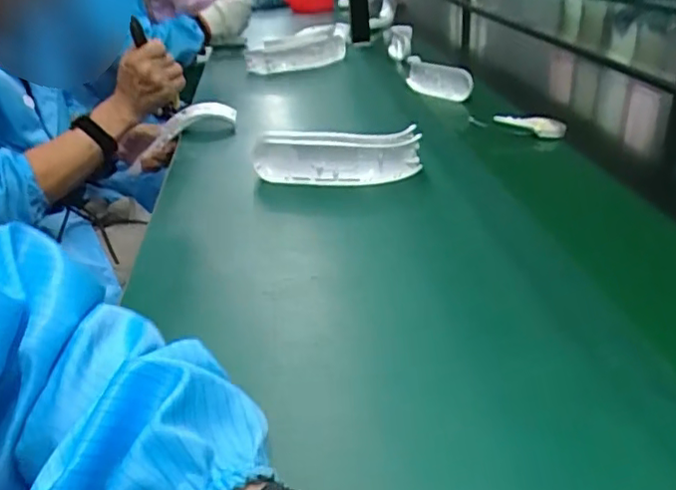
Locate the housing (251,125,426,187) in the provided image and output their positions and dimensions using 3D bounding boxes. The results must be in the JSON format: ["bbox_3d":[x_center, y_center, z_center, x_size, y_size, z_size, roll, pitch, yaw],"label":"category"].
[{"bbox_3d":[-0.002,-0.103,0.710,0.193,0.066,0.065,-2,29,5],"label":"housing"}]

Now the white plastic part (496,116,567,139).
[{"bbox_3d":[0.262,-0.166,0.828,0.100,0.025,0.028,8,27,-12],"label":"white plastic part"}]

